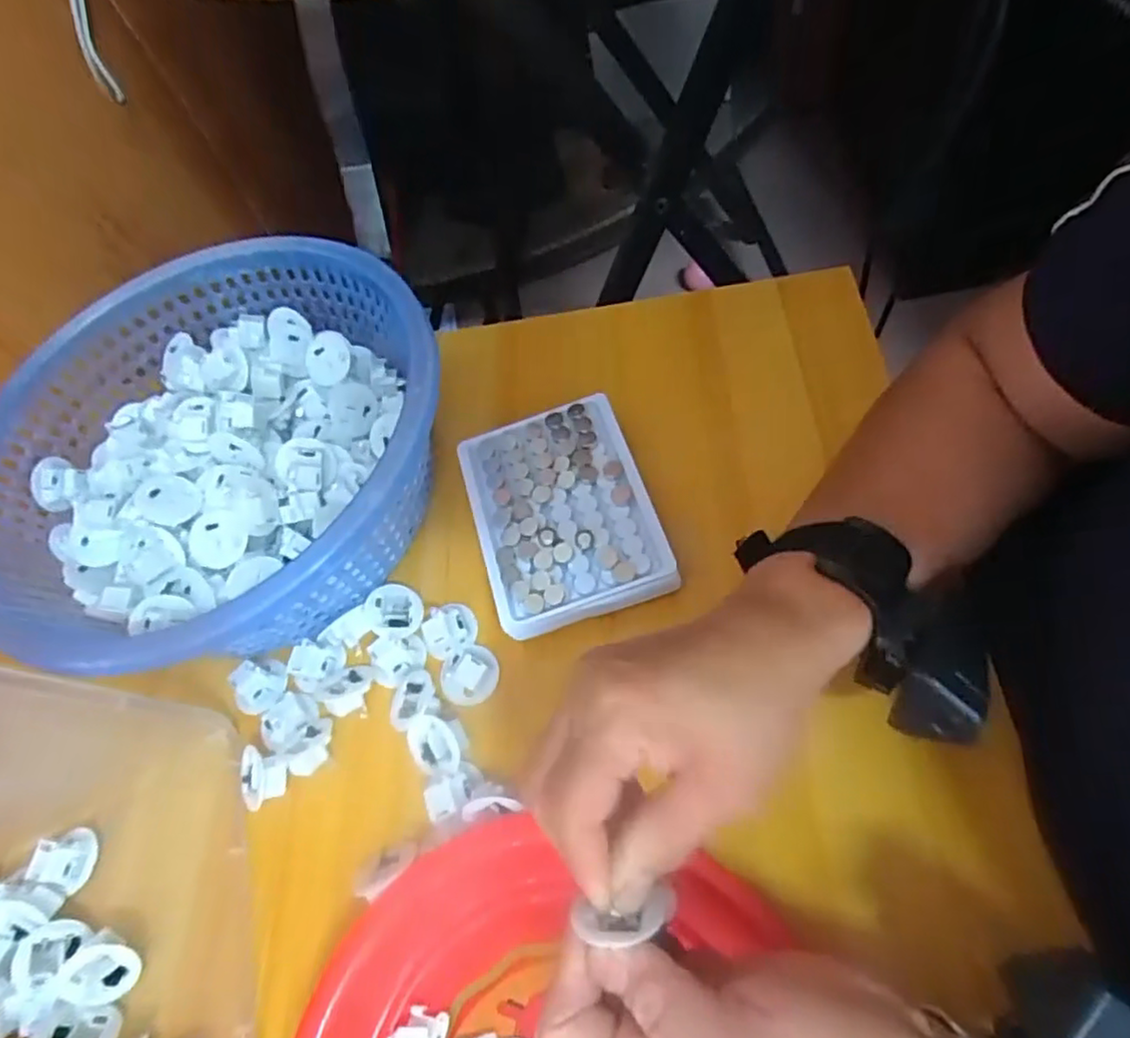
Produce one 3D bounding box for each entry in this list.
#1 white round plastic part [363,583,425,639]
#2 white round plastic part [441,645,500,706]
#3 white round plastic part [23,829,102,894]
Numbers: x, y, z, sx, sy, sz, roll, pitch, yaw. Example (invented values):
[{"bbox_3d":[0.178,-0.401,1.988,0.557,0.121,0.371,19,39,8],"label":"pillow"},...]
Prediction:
[{"bbox_3d":[-0.099,0.054,0.387,0.030,0.012,0.031,-5,60,8],"label":"white round plastic part"},{"bbox_3d":[-0.052,0.085,0.368,0.031,0.018,0.033,-5,60,8],"label":"white round plastic part"},{"bbox_3d":[-0.263,0.179,0.351,0.024,0.017,0.028,3,62,12],"label":"white round plastic part"}]

